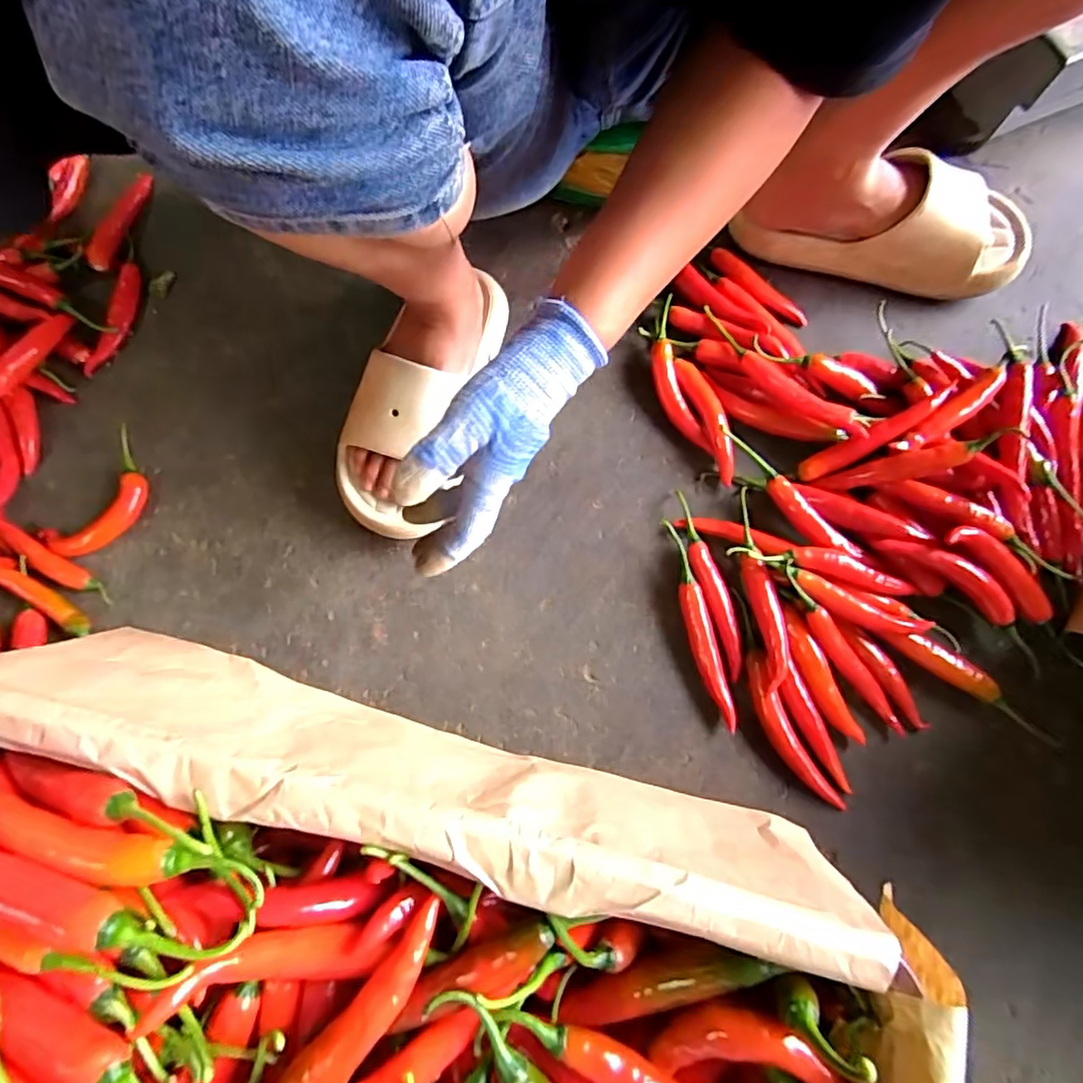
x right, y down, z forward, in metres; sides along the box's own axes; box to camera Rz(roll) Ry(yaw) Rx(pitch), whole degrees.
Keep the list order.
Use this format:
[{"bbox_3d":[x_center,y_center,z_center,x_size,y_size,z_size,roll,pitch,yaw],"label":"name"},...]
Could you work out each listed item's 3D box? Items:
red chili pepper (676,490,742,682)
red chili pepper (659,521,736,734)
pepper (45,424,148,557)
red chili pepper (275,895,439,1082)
[{"bbox_3d":[0.131,0.031,0.463,0.024,0.015,0.148,-19,77,-4],"label":"red chili pepper"},{"bbox_3d":[0.120,0.062,0.454,0.018,0.017,0.159,-13,76,-2],"label":"red chili pepper"},{"bbox_3d":[-0.357,-0.033,0.489,0.046,0.020,0.111,31,79,8],"label":"pepper"},{"bbox_3d":[-0.077,0.199,0.241,0.023,0.017,0.102,38,80,9],"label":"red chili pepper"}]

